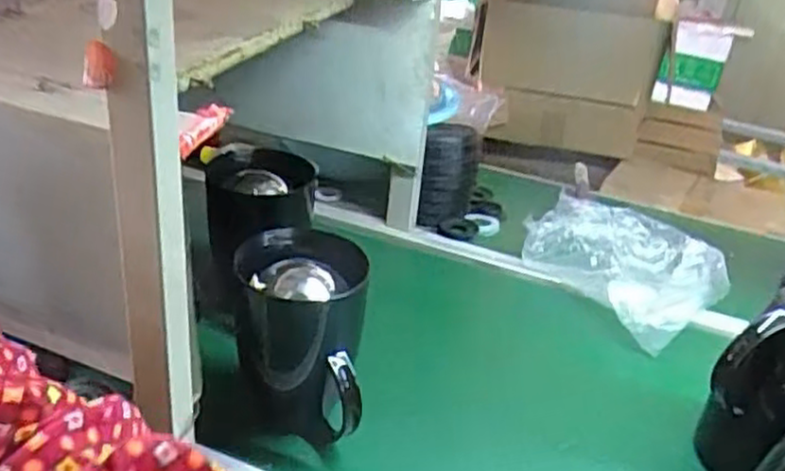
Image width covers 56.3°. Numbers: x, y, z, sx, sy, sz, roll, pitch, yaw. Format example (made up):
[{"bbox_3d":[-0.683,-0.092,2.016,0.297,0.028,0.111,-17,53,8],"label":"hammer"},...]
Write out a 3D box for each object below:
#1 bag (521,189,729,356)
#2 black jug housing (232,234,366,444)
[{"bbox_3d":[0.334,0.036,1.044,0.203,0.067,0.279,-14,33,-34],"label":"bag"},{"bbox_3d":[-0.091,0.108,0.726,0.123,0.185,0.122,4,27,-4],"label":"black jug housing"}]

